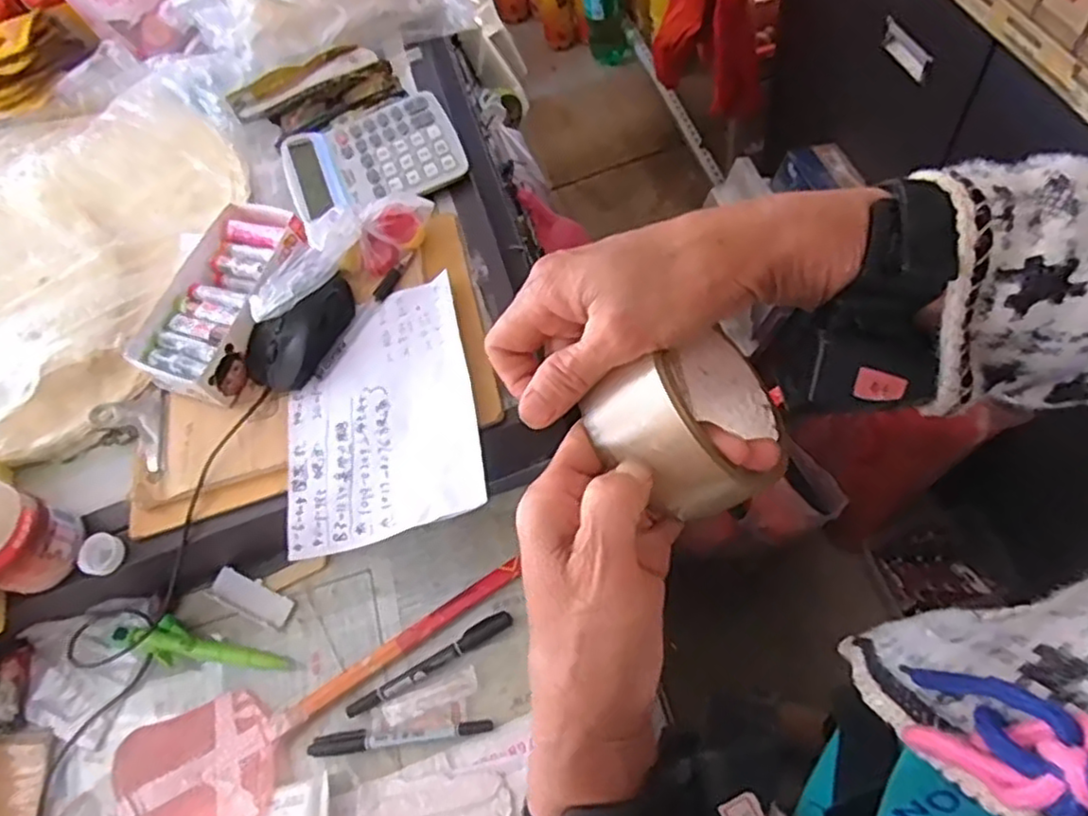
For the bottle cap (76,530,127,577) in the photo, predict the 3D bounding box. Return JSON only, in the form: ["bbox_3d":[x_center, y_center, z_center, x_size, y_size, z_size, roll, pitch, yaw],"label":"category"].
[{"bbox_3d":[-0.342,0.113,0.533,0.030,0.010,0.031,0,60,0],"label":"bottle cap"}]

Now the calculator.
[{"bbox_3d":[-0.162,-0.238,0.642,0.155,0.022,0.135,-21,62,-12],"label":"calculator"}]

